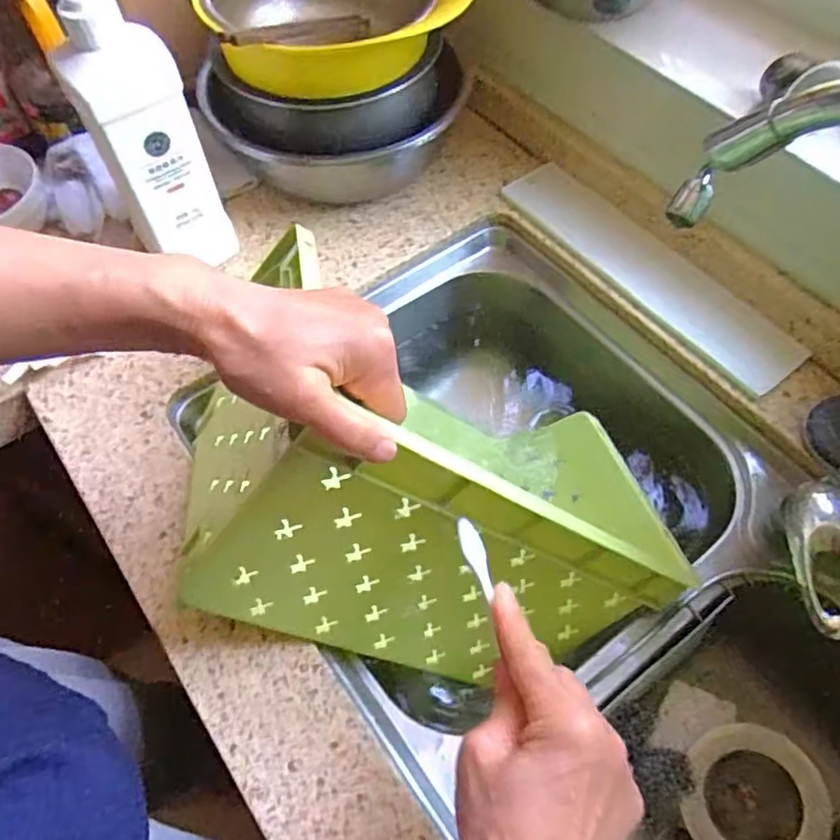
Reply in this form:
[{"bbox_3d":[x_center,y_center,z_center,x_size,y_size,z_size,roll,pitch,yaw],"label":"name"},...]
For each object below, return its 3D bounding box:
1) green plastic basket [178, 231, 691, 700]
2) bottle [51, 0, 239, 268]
[{"bbox_3d":[0.013,0.051,0.517,0.348,0.202,0.207,29,32,-31],"label":"green plastic basket"},{"bbox_3d":[-0.237,-0.247,0.548,0.081,0.280,0.062,-31,63,-16],"label":"bottle"}]

